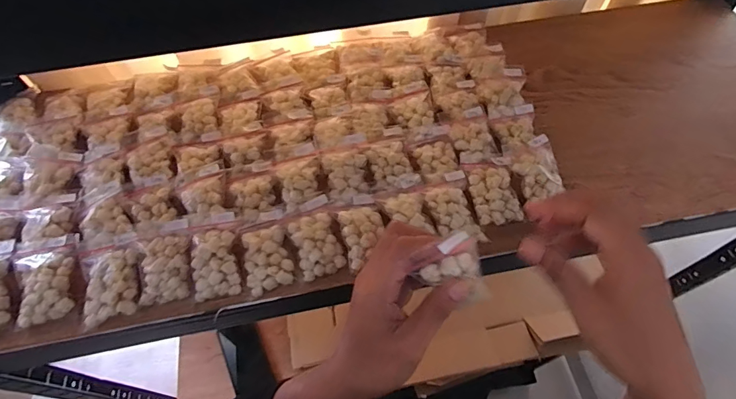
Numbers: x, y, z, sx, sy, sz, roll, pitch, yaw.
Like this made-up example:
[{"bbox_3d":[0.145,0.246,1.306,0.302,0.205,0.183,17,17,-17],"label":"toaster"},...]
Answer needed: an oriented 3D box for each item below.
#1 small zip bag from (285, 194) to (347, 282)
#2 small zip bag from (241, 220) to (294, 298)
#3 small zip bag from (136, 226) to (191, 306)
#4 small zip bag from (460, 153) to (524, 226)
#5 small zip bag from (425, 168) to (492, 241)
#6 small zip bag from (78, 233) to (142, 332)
[{"bbox_3d":[-0.044,0.032,0.355,0.042,0.016,0.063,-19,60,-9],"label":"small zip bag"},{"bbox_3d":[-0.085,0.047,0.347,0.038,0.013,0.058,-12,59,-5],"label":"small zip bag"},{"bbox_3d":[-0.168,0.054,0.342,0.040,0.016,0.058,-13,59,-6],"label":"small zip bag"},{"bbox_3d":[0.114,-0.012,0.380,0.043,0.013,0.072,-5,59,-2],"label":"small zip bag"},{"bbox_3d":[0.075,0.008,0.366,0.042,0.013,0.064,-12,59,-6],"label":"small zip bag"},{"bbox_3d":[-0.207,0.064,0.335,0.044,0.013,0.066,-15,59,-7],"label":"small zip bag"}]

